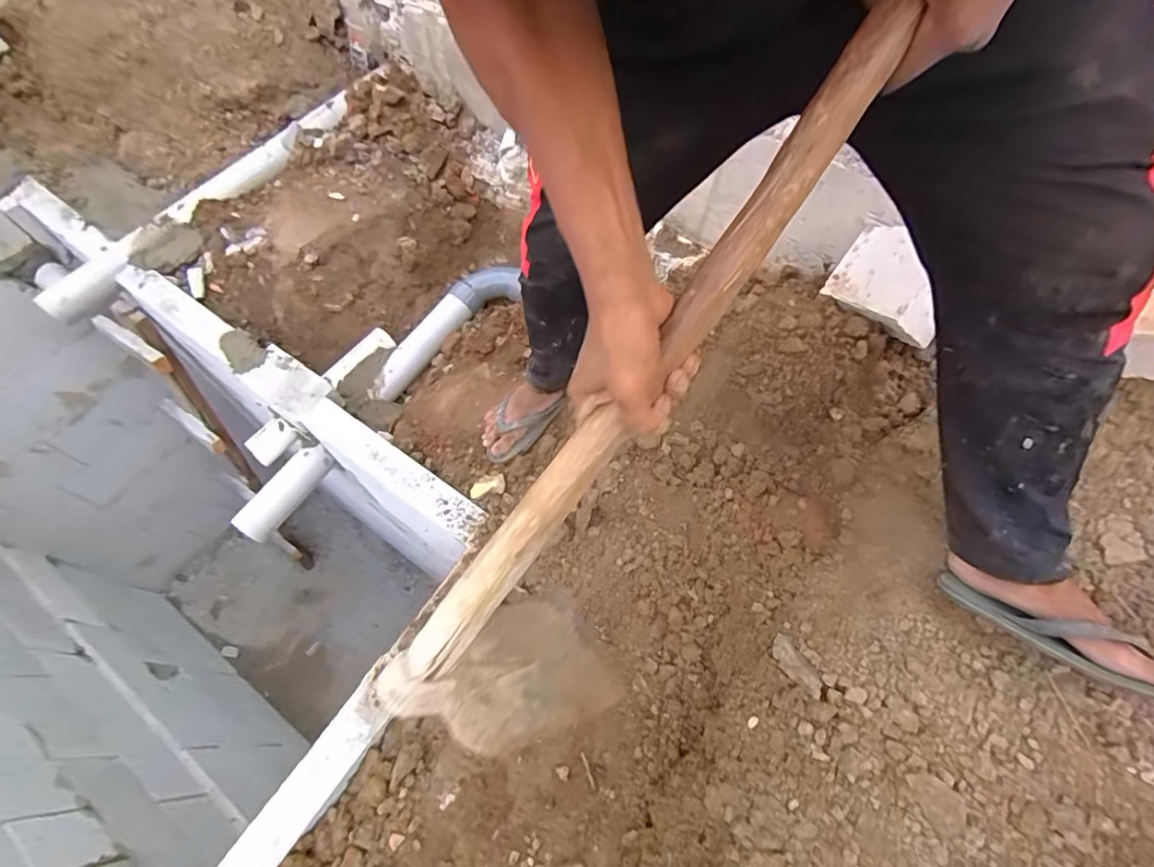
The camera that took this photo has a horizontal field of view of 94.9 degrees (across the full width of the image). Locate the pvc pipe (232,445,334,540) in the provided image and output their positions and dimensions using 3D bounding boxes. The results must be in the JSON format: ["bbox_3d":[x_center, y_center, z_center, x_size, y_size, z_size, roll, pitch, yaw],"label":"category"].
[{"bbox_3d":[-0.687,0.137,1.250,0.061,0.084,0.246,29,65,17],"label":"pvc pipe"}]

